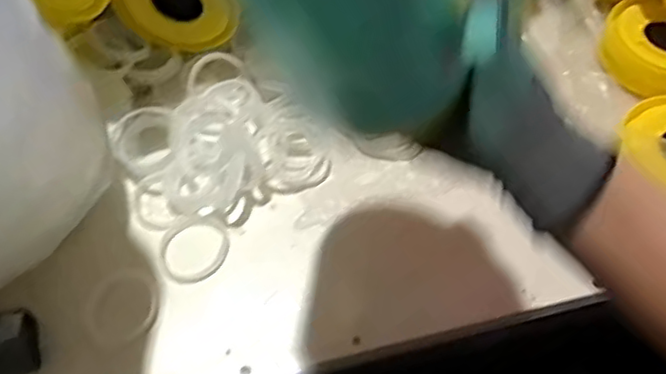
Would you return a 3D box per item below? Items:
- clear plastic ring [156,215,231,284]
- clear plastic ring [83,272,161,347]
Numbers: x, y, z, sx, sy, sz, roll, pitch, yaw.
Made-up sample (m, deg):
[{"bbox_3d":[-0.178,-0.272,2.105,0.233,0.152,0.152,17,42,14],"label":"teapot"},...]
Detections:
[{"bbox_3d":[-0.130,0.060,0.604,0.062,0.008,0.069,36,63,23],"label":"clear plastic ring"},{"bbox_3d":[-0.185,0.105,0.560,0.064,0.004,0.066,0,55,1],"label":"clear plastic ring"}]

